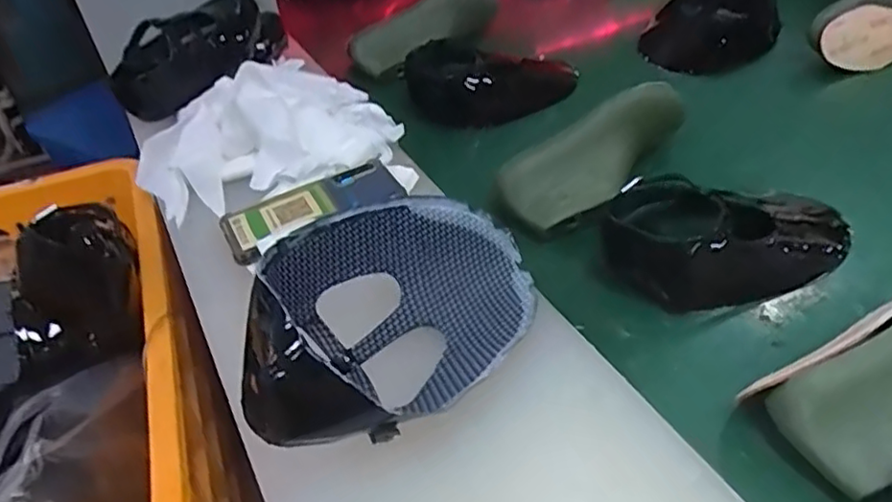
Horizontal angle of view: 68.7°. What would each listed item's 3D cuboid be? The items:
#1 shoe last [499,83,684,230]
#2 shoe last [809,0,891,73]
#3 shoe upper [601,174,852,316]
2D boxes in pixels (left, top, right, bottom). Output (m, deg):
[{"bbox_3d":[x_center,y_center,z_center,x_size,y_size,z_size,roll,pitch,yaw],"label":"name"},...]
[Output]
[{"bbox_3d":[0.149,-0.100,0.657,0.205,0.096,0.075,-34,49,-28],"label":"shoe last"},{"bbox_3d":[0.548,-0.287,0.822,0.219,0.077,0.060,-22,44,-18],"label":"shoe last"},{"bbox_3d":[0.254,-0.022,0.565,0.227,0.088,0.110,-8,41,-3],"label":"shoe upper"}]

